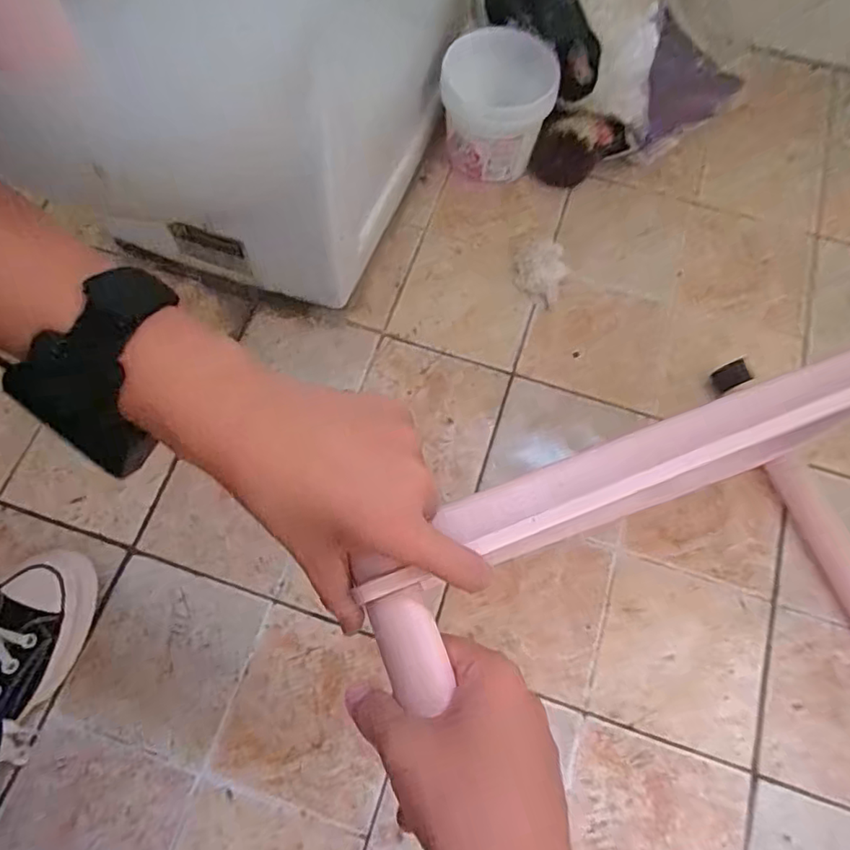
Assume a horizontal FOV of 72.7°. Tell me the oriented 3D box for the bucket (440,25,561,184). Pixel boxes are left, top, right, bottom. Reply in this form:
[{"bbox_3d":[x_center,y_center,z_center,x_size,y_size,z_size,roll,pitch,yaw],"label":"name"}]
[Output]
[{"bbox_3d":[0.082,-0.368,0.681,0.127,0.124,0.116,2,69,1],"label":"bucket"}]

